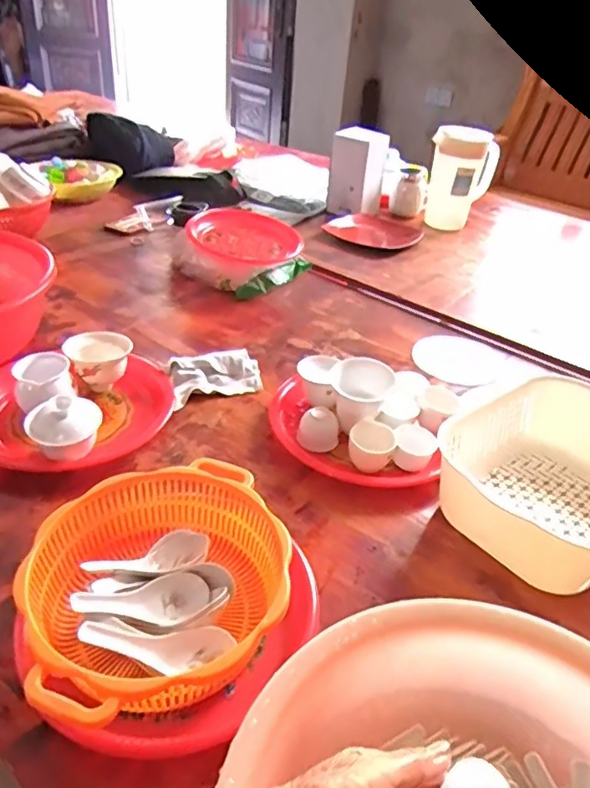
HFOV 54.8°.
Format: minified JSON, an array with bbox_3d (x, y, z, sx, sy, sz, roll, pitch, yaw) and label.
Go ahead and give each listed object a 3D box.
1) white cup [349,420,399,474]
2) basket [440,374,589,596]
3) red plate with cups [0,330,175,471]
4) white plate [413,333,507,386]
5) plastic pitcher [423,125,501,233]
[{"bbox_3d":[0.096,0.069,0.710,0.057,0.048,0.060,3,35,-2],"label":"white cup"},{"bbox_3d":[0.314,0.090,0.678,0.282,0.092,0.198,-24,44,-35],"label":"basket"},{"bbox_3d":[-0.299,0.005,0.750,0.259,0.074,0.224,-16,39,-27],"label":"red plate with cups"},{"bbox_3d":[0.278,-0.062,0.962,0.141,0.016,0.149,3,35,-2],"label":"white plate"},{"bbox_3d":[0.420,-0.546,1.451,0.115,0.232,0.124,-23,43,-34],"label":"plastic pitcher"}]

